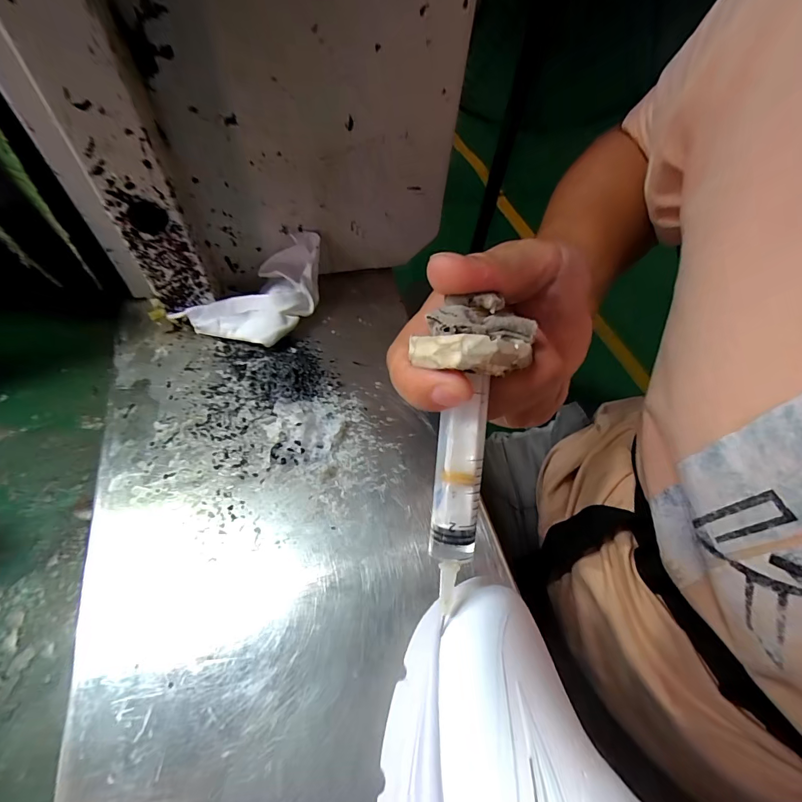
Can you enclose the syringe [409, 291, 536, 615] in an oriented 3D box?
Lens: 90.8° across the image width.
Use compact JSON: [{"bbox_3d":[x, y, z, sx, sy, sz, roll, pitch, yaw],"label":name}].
[{"bbox_3d":[0.022,0.017,0.134,0.039,0.020,0.104,5,97,0],"label":"syringe"}]

